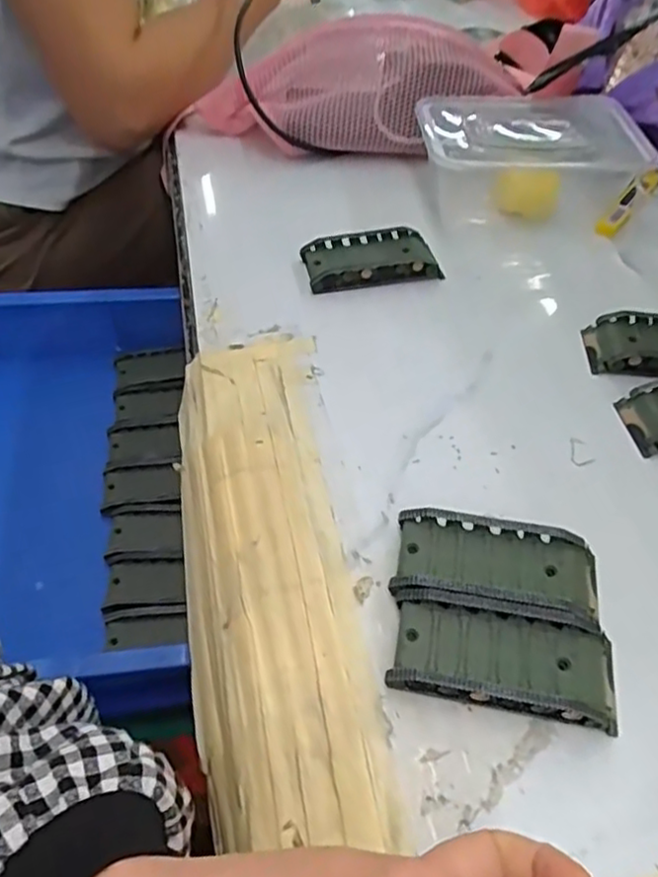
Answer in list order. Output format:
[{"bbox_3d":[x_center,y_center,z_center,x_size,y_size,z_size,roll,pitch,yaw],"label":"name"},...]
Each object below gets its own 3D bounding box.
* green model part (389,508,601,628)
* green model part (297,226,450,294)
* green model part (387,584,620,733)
[{"bbox_3d":[0.081,0.062,0.316,0.095,0.018,0.045,10,50,6],"label":"green model part"},{"bbox_3d":[0.029,-0.130,0.472,0.092,0.017,0.045,-9,51,-10],"label":"green model part"},{"bbox_3d":[0.077,0.096,0.287,0.095,0.017,0.043,11,51,6],"label":"green model part"}]

